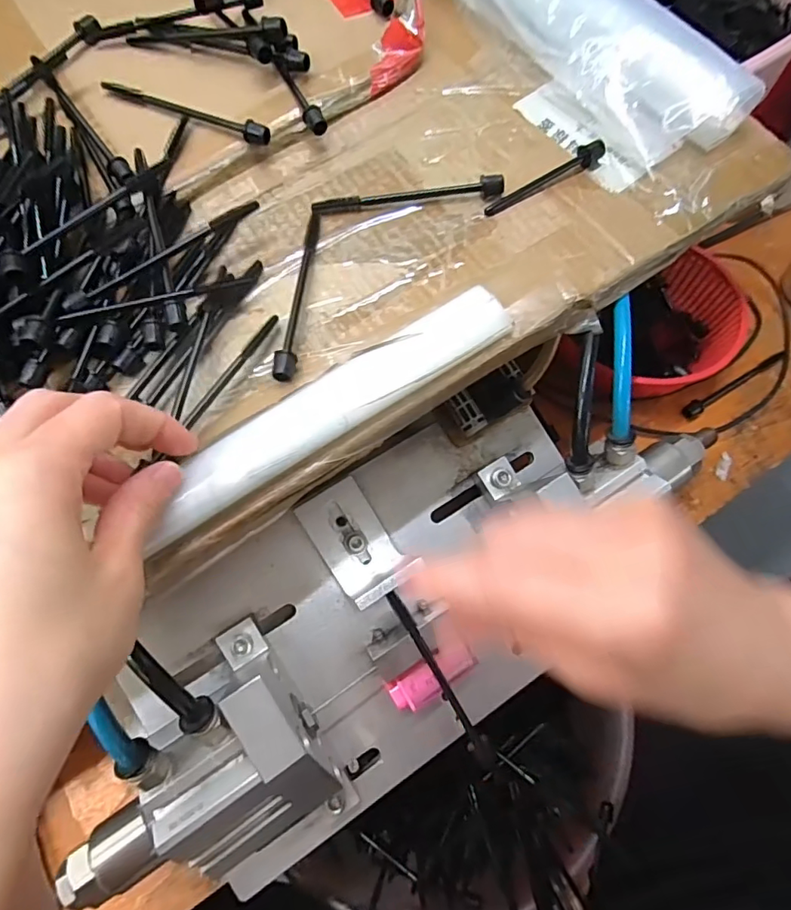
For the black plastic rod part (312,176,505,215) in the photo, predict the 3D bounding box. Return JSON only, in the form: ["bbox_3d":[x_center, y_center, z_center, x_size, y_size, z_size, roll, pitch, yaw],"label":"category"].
[{"bbox_3d":[0.006,-0.137,0.274,0.099,0.009,0.011,-5,64,0],"label":"black plastic rod part"}]

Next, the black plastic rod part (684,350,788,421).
[{"bbox_3d":[0.253,-0.055,0.391,0.104,0.013,0.011,-31,67,-12],"label":"black plastic rod part"}]

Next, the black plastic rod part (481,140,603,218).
[{"bbox_3d":[0.079,-0.146,0.276,0.074,0.010,0.009,-29,67,-11],"label":"black plastic rod part"}]

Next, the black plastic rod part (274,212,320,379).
[{"bbox_3d":[-0.045,-0.079,0.254,0.009,0.010,0.102,4,65,4],"label":"black plastic rod part"}]

